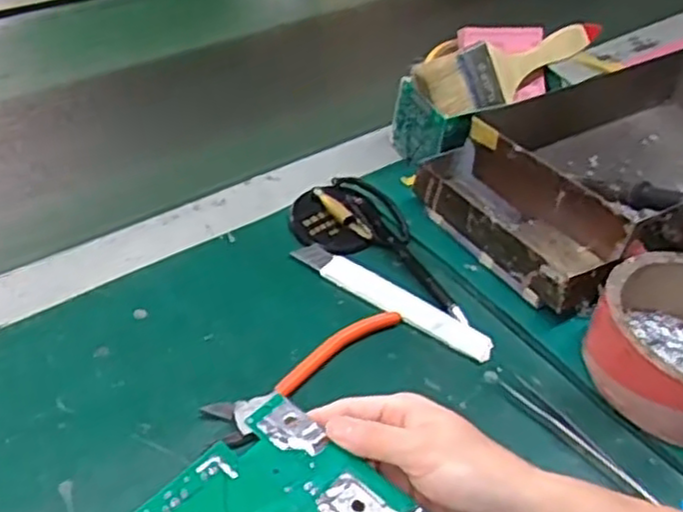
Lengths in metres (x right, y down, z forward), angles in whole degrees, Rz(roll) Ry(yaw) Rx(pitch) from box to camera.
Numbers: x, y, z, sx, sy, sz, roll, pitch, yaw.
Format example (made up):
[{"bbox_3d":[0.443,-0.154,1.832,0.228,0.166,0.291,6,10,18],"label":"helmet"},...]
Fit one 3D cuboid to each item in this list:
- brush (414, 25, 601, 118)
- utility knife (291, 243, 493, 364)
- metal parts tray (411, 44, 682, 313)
[{"bbox_3d":[0.148,-0.160,0.629,0.178,0.051,0.017,-17,9,-22],"label":"brush"},{"bbox_3d":[0.034,0.027,0.505,0.153,0.008,0.021,27,46,22],"label":"utility knife"},{"bbox_3d":[0.241,-0.080,0.615,0.346,0.067,0.195,-26,50,-31],"label":"metal parts tray"}]

